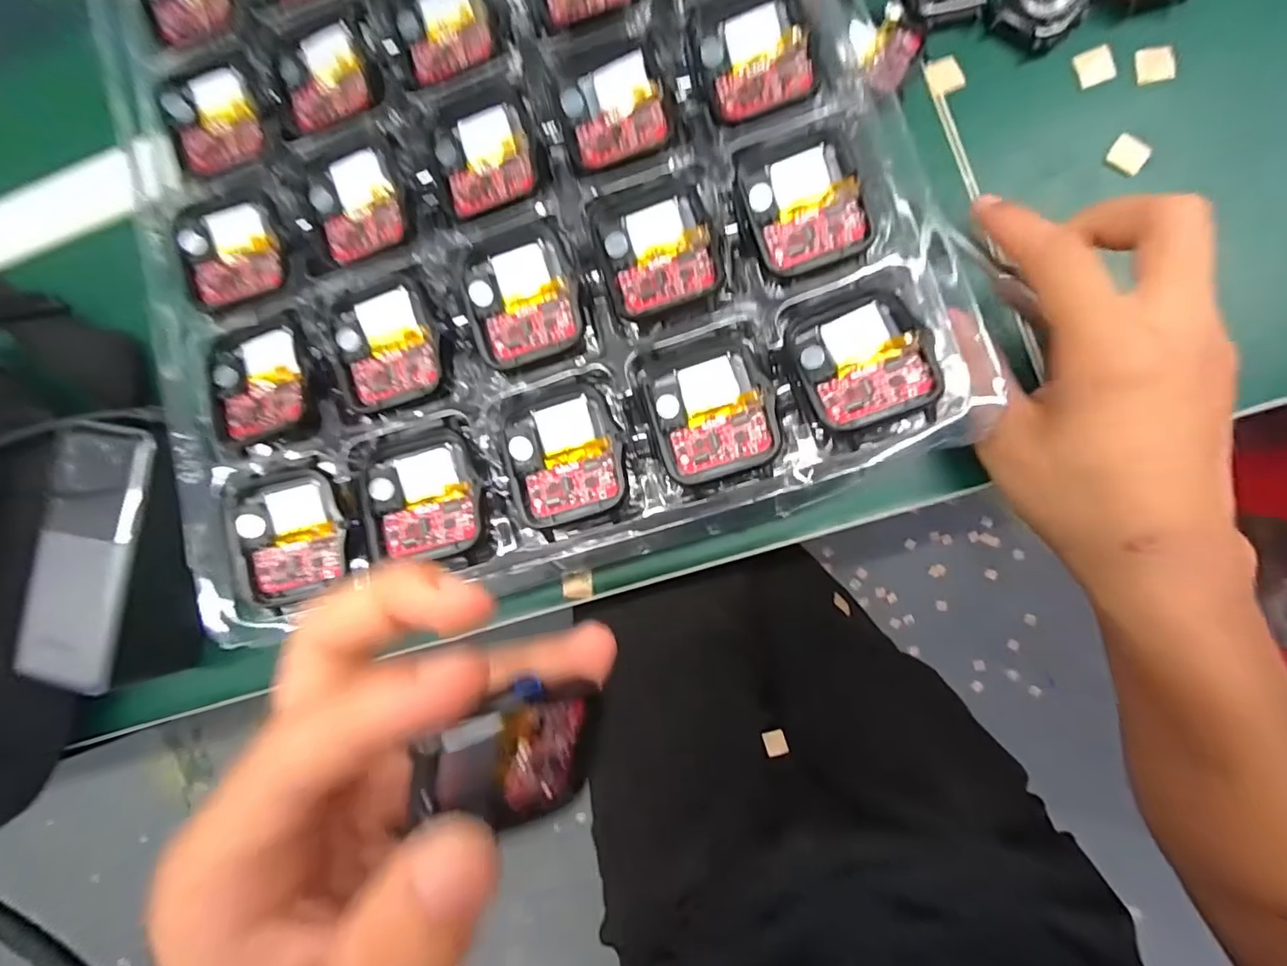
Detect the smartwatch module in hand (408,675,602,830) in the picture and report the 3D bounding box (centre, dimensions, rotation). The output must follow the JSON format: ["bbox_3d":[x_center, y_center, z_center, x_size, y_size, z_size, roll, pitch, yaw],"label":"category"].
[{"bbox_3d":[-0.030,0.062,0.124,0.010,0.042,0.036,33,116,50],"label":"smartwatch module in hand"}]

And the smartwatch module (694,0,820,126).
[{"bbox_3d":[0.037,-0.142,0.183,0.035,0.004,0.042,-16,84,7],"label":"smartwatch module"}]

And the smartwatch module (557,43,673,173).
[{"bbox_3d":[-0.010,-0.127,0.187,0.035,0.004,0.039,-16,84,7],"label":"smartwatch module"}]

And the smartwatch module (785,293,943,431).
[{"bbox_3d":[0.065,-0.037,0.166,0.036,0.008,0.038,-15,84,7],"label":"smartwatch module"}]

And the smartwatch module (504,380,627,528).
[{"bbox_3d":[-0.026,-0.011,0.179,0.036,0.004,0.046,-15,84,7],"label":"smartwatch module"}]

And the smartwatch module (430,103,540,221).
[{"bbox_3d":[-0.056,-0.114,0.193,0.034,0.004,0.039,-20,84,6],"label":"smartwatch module"}]

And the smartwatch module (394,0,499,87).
[{"bbox_3d":[-0.072,-0.166,0.201,0.033,0.004,0.034,-19,84,7],"label":"smartwatch module"}]

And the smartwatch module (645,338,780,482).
[{"bbox_3d":[0.022,-0.022,0.175,0.037,0.006,0.040,-19,84,7],"label":"smartwatch module"}]

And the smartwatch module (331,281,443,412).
[{"bbox_3d":[-0.089,-0.047,0.191,0.034,0.007,0.039,-17,84,7],"label":"smartwatch module"}]

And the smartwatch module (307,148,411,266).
[{"bbox_3d":[-0.101,-0.099,0.198,0.031,0.006,0.038,-23,83,6],"label":"smartwatch module"}]

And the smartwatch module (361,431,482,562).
[{"bbox_3d":[-0.073,0.005,0.180,0.035,0.006,0.041,-19,84,7],"label":"smartwatch module"}]

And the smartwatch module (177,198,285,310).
[{"bbox_3d":[-0.151,-0.086,0.202,0.032,0.009,0.040,-18,84,7],"label":"smartwatch module"}]

